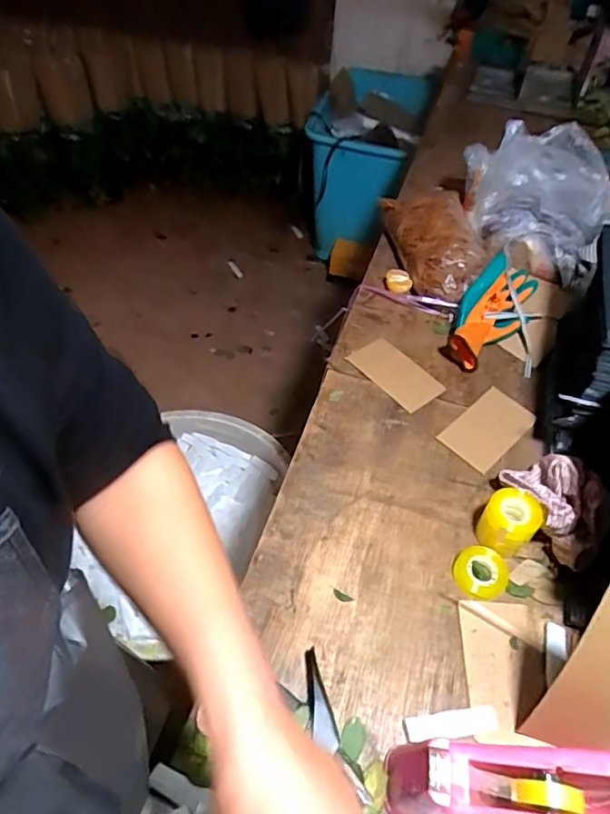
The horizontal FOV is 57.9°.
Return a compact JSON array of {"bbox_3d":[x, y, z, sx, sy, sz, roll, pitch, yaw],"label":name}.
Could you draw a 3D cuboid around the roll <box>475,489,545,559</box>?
[{"bbox_3d":[0.236,0.136,0.646,0.058,0.057,0.063,2,51,-2],"label":"roll"}]

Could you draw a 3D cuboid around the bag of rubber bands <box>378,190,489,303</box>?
[{"bbox_3d":[0.231,-0.294,0.977,0.138,0.072,0.318,-7,52,-9],"label":"bag of rubber bands"}]

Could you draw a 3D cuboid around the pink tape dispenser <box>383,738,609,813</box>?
[{"bbox_3d":[0.172,0.317,0.451,0.217,0.097,0.072,-4,50,15],"label":"pink tape dispenser"}]

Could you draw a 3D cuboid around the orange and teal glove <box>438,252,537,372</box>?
[{"bbox_3d":[0.295,-0.147,0.873,0.103,0.040,0.220,34,70,7],"label":"orange and teal glove"}]

